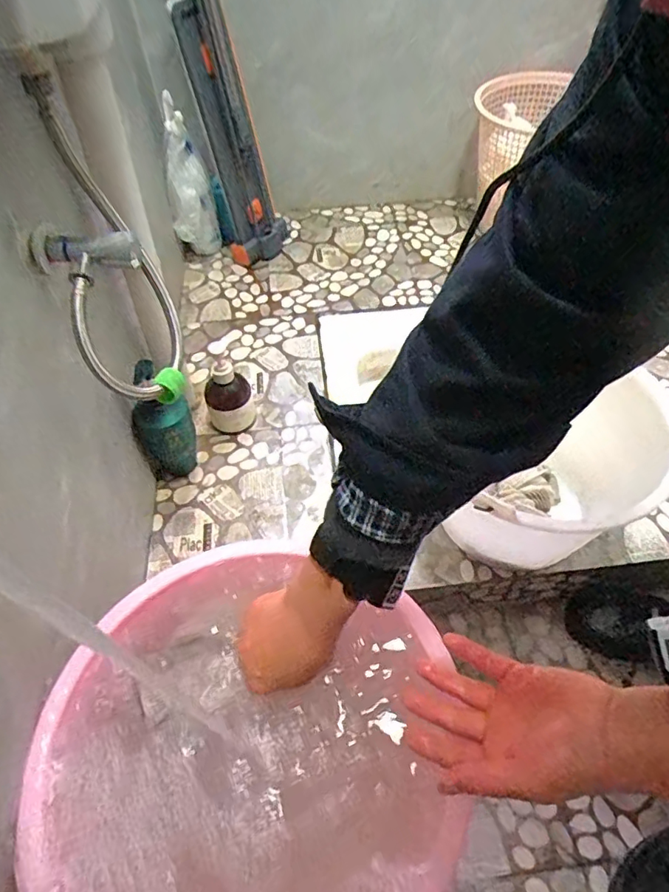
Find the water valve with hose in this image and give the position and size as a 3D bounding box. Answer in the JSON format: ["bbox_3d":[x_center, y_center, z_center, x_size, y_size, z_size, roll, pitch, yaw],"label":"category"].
[{"bbox_3d":[-0.227,-0.184,0.505,0.099,0.297,0.083,-23,16,-19],"label":"water valve with hose"}]

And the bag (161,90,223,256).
[{"bbox_3d":[-0.277,-0.501,1.028,0.072,0.265,0.108,-8,53,-3],"label":"bag"}]

